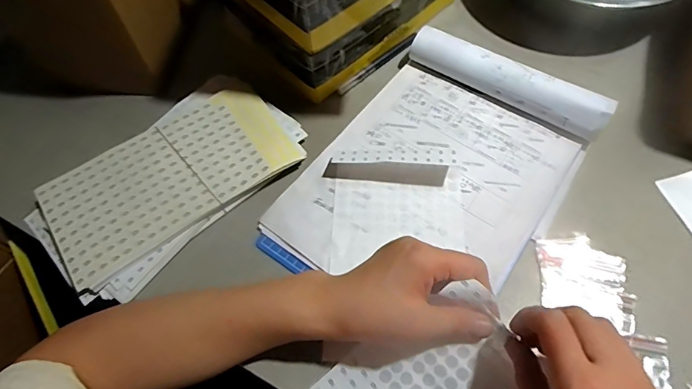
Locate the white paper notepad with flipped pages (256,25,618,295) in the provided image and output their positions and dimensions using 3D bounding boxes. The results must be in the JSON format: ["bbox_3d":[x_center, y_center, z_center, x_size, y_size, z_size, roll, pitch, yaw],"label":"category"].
[{"bbox_3d":[0.087,-0.021,0.427,0.219,0.034,0.298,32,71,17],"label":"white paper notepad with flipped pages"}]

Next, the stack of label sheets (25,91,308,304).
[{"bbox_3d":[-0.173,-0.016,0.436,0.253,0.027,0.137,-41,67,-18],"label":"stack of label sheets"}]

